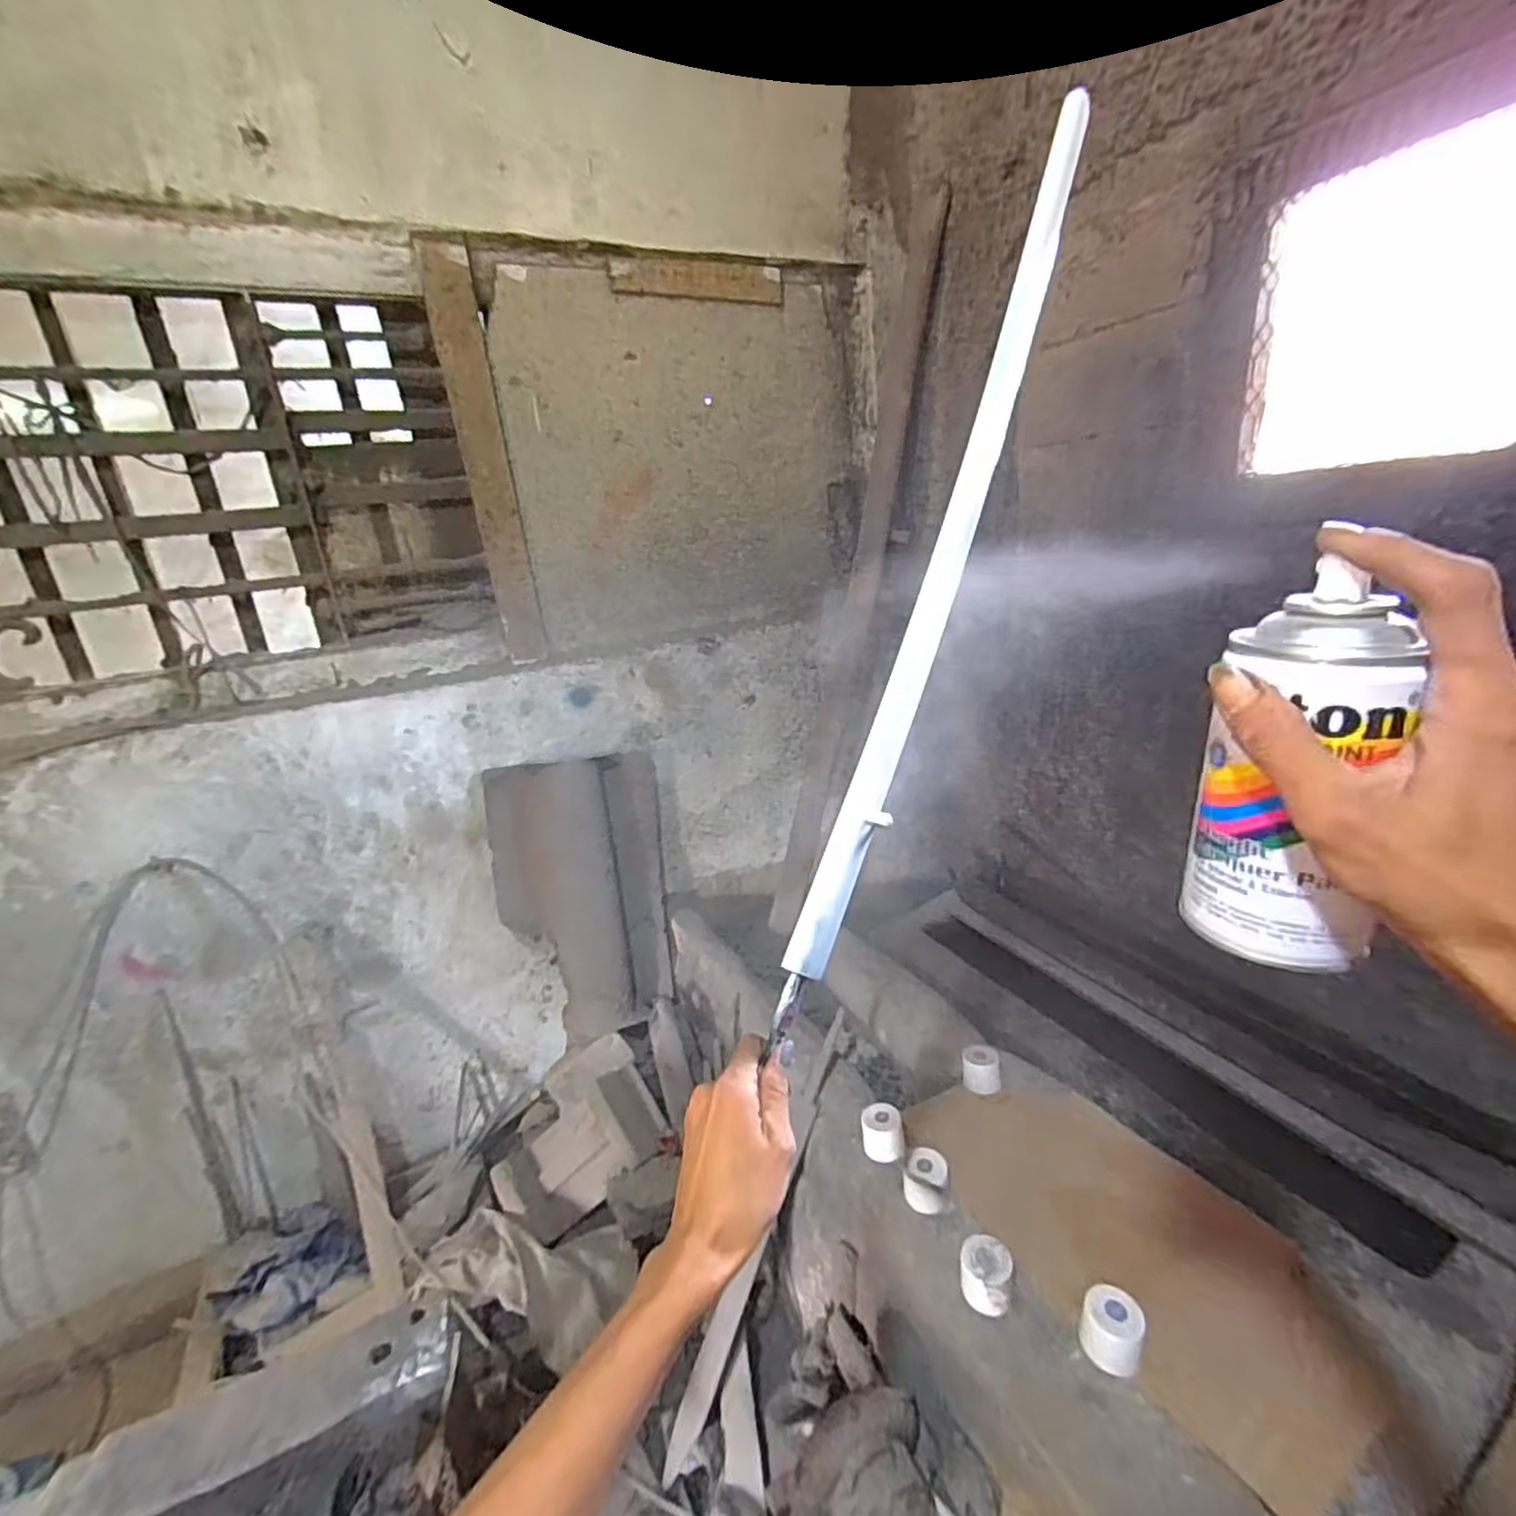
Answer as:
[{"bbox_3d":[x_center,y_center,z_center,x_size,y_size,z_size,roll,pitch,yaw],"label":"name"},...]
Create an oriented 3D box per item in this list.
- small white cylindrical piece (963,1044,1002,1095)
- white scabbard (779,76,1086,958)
[{"bbox_3d":[0.393,0.541,1.187,0.065,0.047,0.070,1,20,19],"label":"small white cylindrical piece"},{"bbox_3d":[0.150,-0.183,0.511,0.023,0.699,0.049,12,-12,41],"label":"white scabbard"}]

